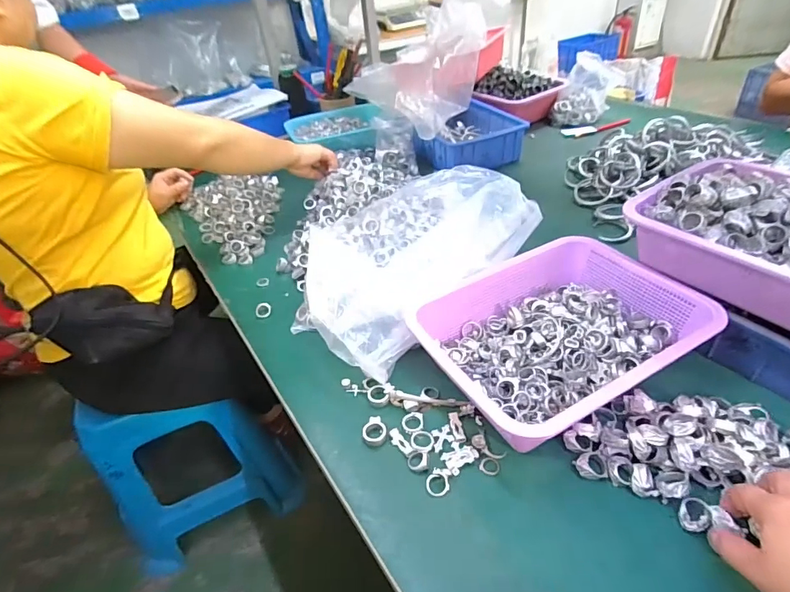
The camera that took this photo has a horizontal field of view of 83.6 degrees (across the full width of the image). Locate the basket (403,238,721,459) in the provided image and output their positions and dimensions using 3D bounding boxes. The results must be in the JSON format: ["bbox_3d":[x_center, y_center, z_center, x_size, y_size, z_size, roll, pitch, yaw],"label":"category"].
[{"bbox_3d":[0.186,0.044,0.523,0.302,0.071,0.226,-22,41,-18],"label":"basket"}]

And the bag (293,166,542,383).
[{"bbox_3d":[0.012,-0.063,0.636,0.354,0.113,0.233,-34,46,-30],"label":"bag"}]

